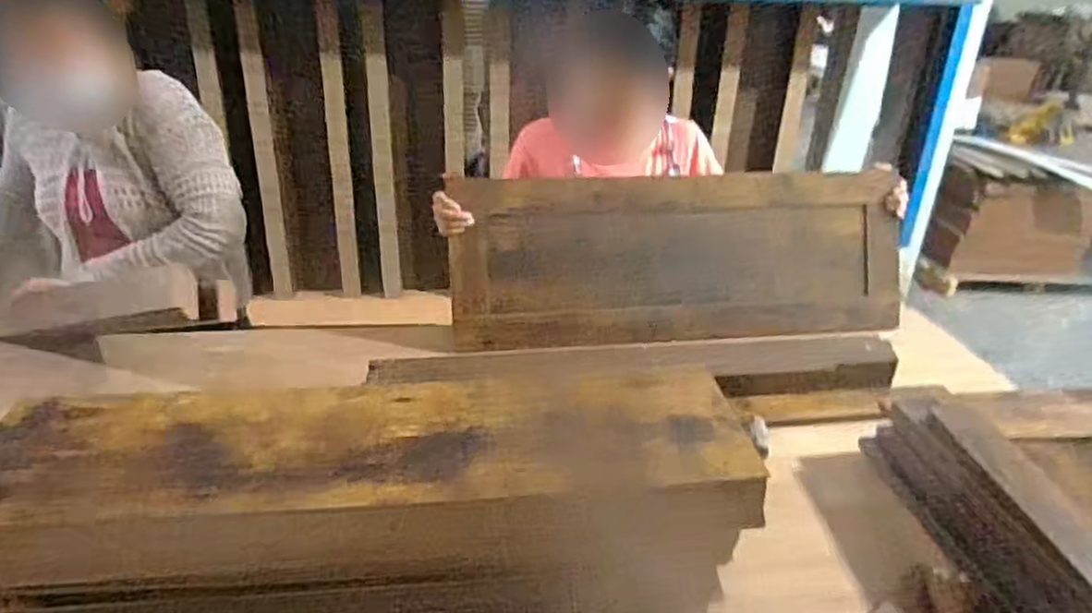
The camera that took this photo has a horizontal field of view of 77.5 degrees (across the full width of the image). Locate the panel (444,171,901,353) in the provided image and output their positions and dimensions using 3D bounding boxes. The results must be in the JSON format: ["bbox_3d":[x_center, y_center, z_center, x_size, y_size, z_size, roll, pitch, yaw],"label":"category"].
[{"bbox_3d":[0.247,-0.086,1.242,0.816,0.296,0.038,-2,9,-8],"label":"panel"}]

